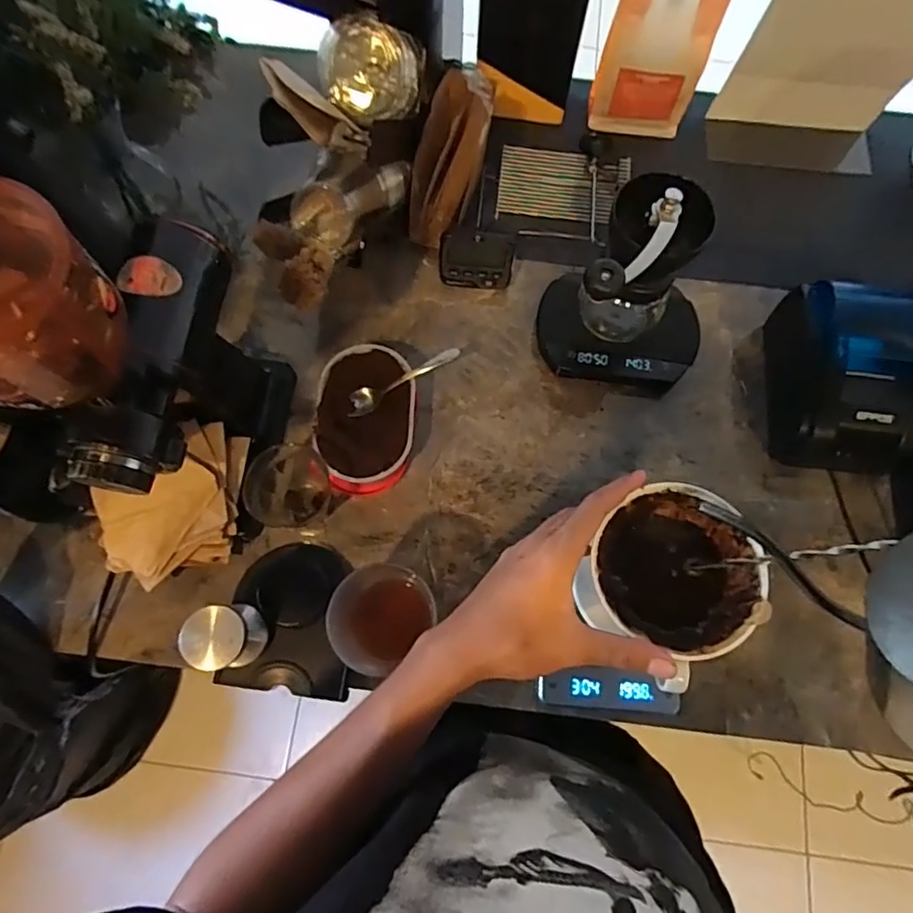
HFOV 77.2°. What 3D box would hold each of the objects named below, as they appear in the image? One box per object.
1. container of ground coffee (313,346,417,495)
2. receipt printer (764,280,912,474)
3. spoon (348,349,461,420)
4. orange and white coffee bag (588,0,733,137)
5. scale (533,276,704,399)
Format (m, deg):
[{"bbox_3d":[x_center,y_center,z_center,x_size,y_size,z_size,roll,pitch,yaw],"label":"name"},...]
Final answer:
[{"bbox_3d":[-0.094,-0.039,0.612,0.101,0.053,0.148,4,72,1],"label":"container of ground coffee"},{"bbox_3d":[0.414,-0.081,0.601,0.130,0.113,0.180,5,72,1],"label":"receipt printer"},{"bbox_3d":[-0.059,-0.083,0.604,0.127,0.027,0.025,-29,74,-9],"label":"spoon"},{"bbox_3d":[0.235,-0.473,0.678,0.120,0.170,0.055,12,72,4],"label":"orange and white coffee bag"},{"bbox_3d":[0.184,-0.139,0.653,0.182,0.047,0.112,6,72,2],"label":"scale"}]

